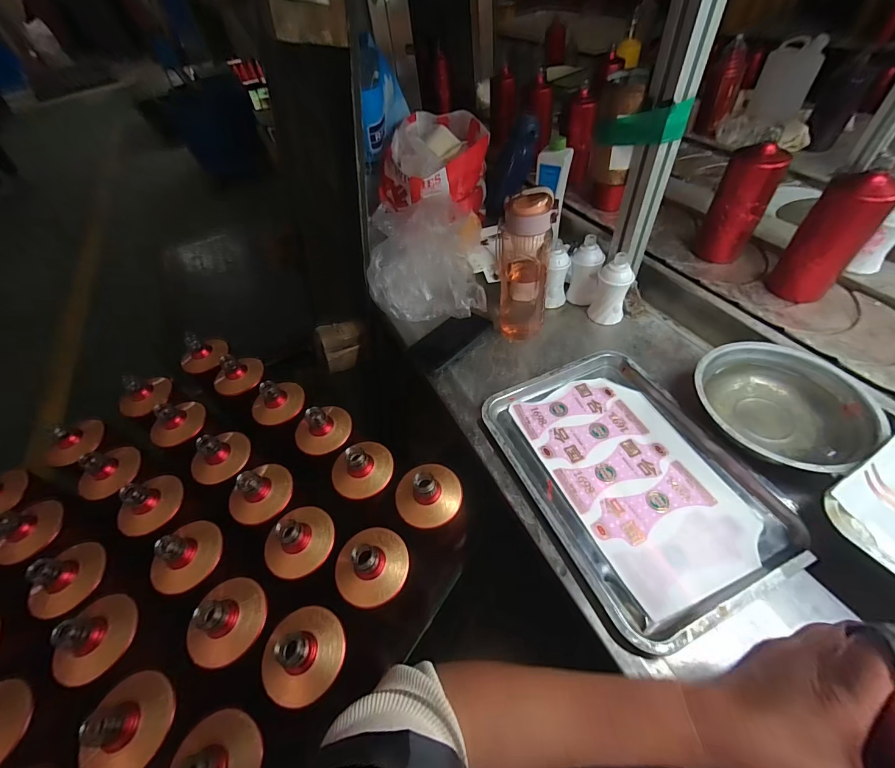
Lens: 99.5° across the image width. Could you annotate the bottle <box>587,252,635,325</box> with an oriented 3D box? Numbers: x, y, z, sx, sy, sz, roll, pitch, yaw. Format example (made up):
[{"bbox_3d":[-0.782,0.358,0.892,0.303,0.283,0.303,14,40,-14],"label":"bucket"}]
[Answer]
[{"bbox_3d":[0.280,-0.158,0.637,0.057,0.111,0.052,22,58,24],"label":"bottle"}]

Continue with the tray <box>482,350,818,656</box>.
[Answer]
[{"bbox_3d":[0.223,0.104,0.480,0.245,0.029,0.334,-21,53,-11],"label":"tray"}]

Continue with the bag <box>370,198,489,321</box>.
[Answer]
[{"bbox_3d":[-0.035,-0.250,0.725,0.201,0.120,0.264,-4,51,5],"label":"bag"}]

